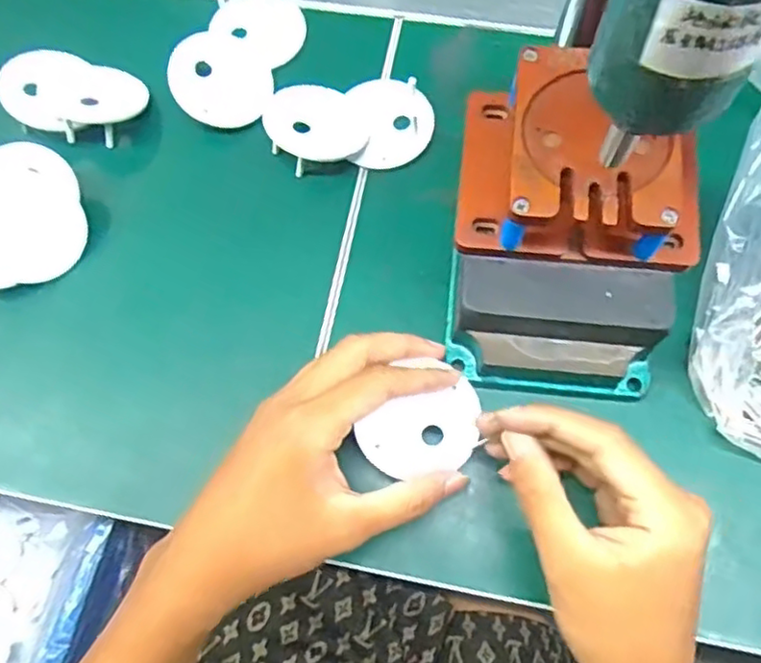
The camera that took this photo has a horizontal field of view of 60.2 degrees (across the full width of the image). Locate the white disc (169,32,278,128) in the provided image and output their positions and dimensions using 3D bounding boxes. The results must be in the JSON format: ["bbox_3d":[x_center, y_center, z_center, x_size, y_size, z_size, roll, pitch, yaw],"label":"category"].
[{"bbox_3d":[-0.100,-0.160,0.417,0.061,0.012,0.060,3,80,-20],"label":"white disc"}]

